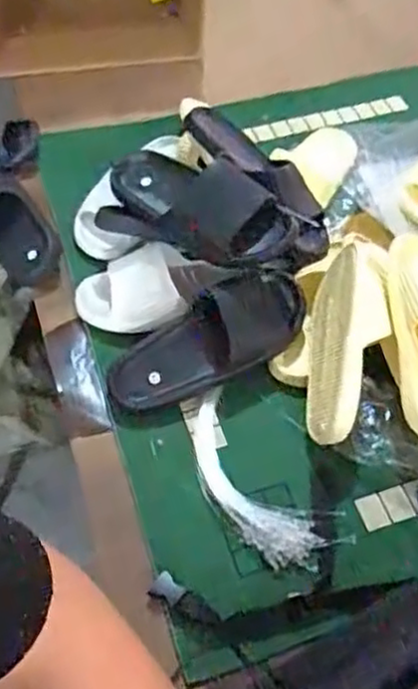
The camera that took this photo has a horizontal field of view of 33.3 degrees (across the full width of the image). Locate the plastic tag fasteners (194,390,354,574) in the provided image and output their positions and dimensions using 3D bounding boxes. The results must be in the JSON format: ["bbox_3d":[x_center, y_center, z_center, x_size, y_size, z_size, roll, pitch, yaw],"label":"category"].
[{"bbox_3d":[0.048,0.157,0.793,0.093,0.031,0.232,-33,59,-21],"label":"plastic tag fasteners"}]

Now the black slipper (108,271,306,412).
[{"bbox_3d":[0.000,-0.002,0.869,0.268,0.055,0.096,-30,57,-2],"label":"black slipper"}]

